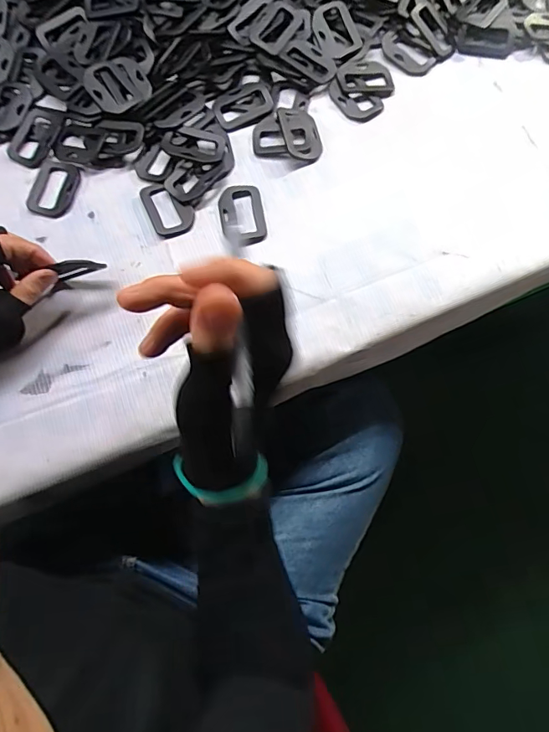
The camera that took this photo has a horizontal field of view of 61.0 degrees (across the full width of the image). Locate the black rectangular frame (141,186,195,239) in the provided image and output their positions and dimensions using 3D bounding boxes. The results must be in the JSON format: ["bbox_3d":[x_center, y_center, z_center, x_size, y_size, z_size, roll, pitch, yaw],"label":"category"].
[{"bbox_3d":[-0.103,-0.153,0.453,0.040,0.006,0.059,-25,75,-9],"label":"black rectangular frame"}]

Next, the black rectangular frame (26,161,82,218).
[{"bbox_3d":[-0.219,-0.174,0.460,0.047,0.005,0.060,8,72,1],"label":"black rectangular frame"}]

